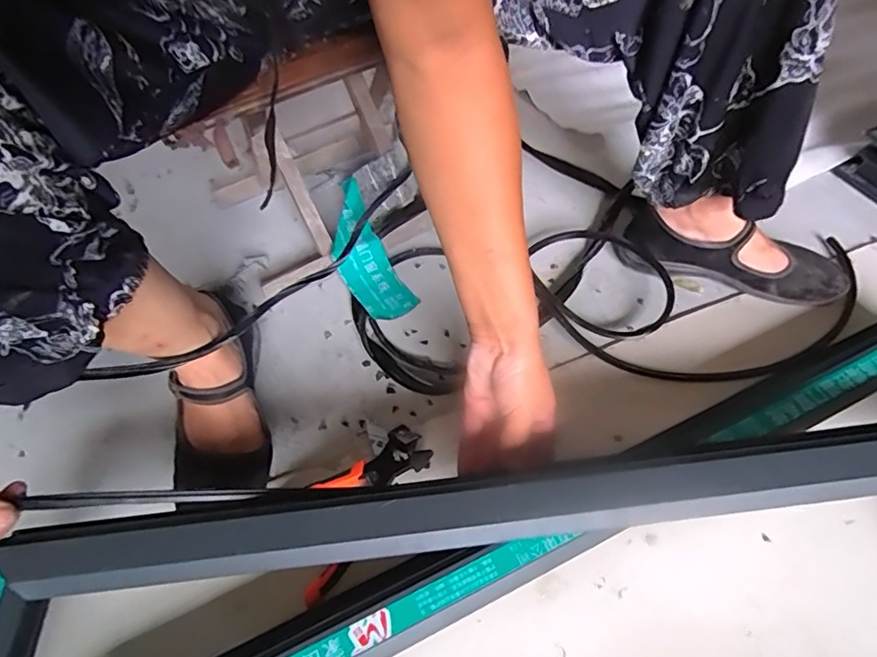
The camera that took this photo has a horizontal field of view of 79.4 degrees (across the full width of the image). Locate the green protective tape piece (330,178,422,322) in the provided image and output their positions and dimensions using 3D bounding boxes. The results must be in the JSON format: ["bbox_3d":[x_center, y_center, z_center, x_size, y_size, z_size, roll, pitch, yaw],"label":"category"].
[{"bbox_3d":[-0.095,-0.097,0.670,0.073,0.024,0.186,-21,81,-12],"label":"green protective tape piece"}]

